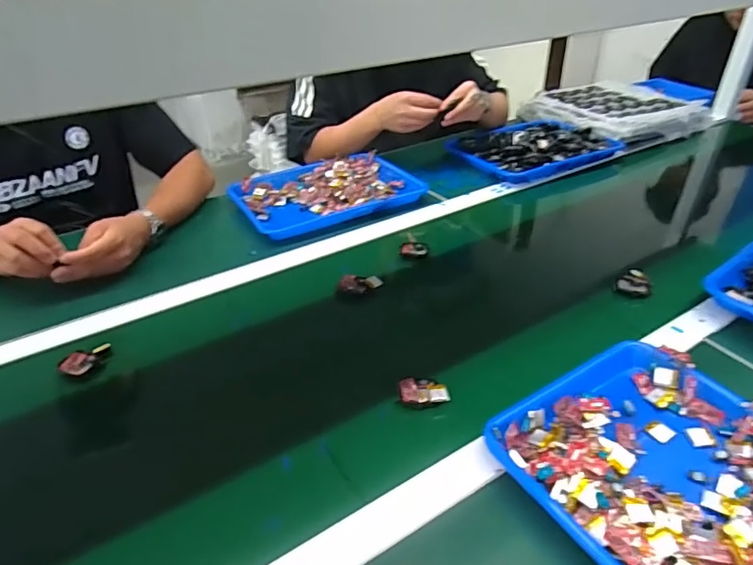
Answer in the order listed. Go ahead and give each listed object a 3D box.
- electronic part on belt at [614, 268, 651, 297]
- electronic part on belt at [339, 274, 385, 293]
[{"bbox_3d":[0.367,0.000,0.710,0.044,0.017,0.049,16,40,28],"label":"electronic part on belt"},{"bbox_3d":[-0.024,0.001,0.717,0.062,0.017,0.027,-4,34,2],"label":"electronic part on belt"}]

